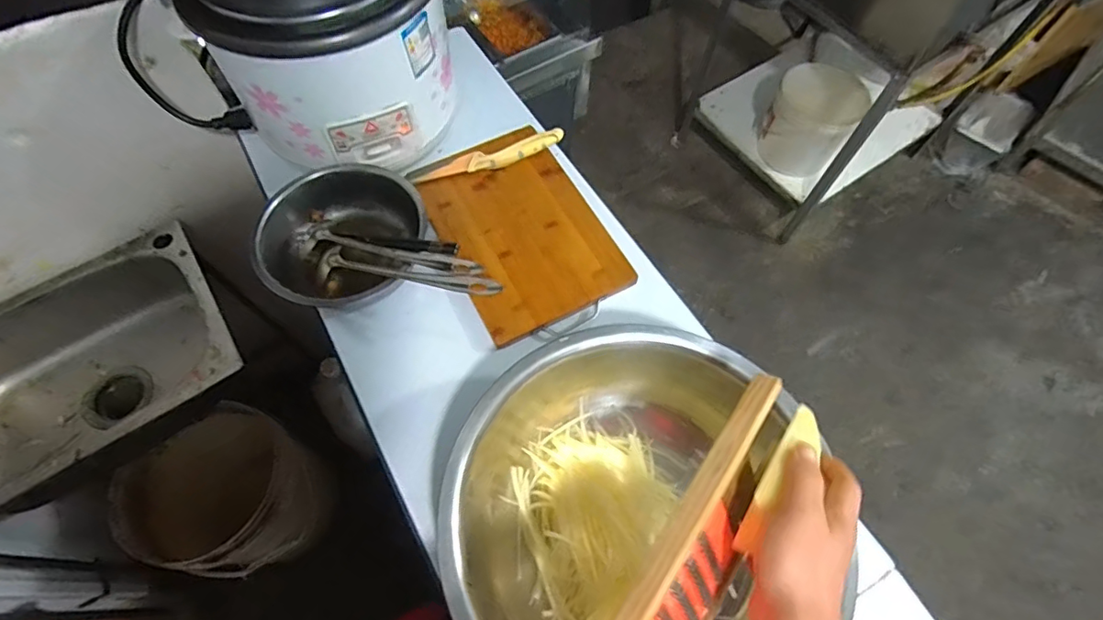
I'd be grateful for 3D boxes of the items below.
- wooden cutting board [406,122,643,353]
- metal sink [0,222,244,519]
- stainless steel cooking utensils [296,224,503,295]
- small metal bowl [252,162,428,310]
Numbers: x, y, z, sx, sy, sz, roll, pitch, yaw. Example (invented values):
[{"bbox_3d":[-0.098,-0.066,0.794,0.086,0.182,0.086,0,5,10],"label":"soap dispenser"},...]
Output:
[{"bbox_3d":[-0.041,-0.112,0.731,0.200,0.024,0.293,-24,66,-13],"label":"wooden cutting board"},{"bbox_3d":[-0.709,0.112,0.849,0.432,0.179,0.327,-32,68,-16],"label":"metal sink"},{"bbox_3d":[-0.191,-0.059,0.643,0.282,0.065,0.072,10,63,4],"label":"stainless steel cooking utensils"},{"bbox_3d":[-0.259,-0.088,0.688,0.201,0.101,0.179,-9,64,-6],"label":"small metal bowl"}]

